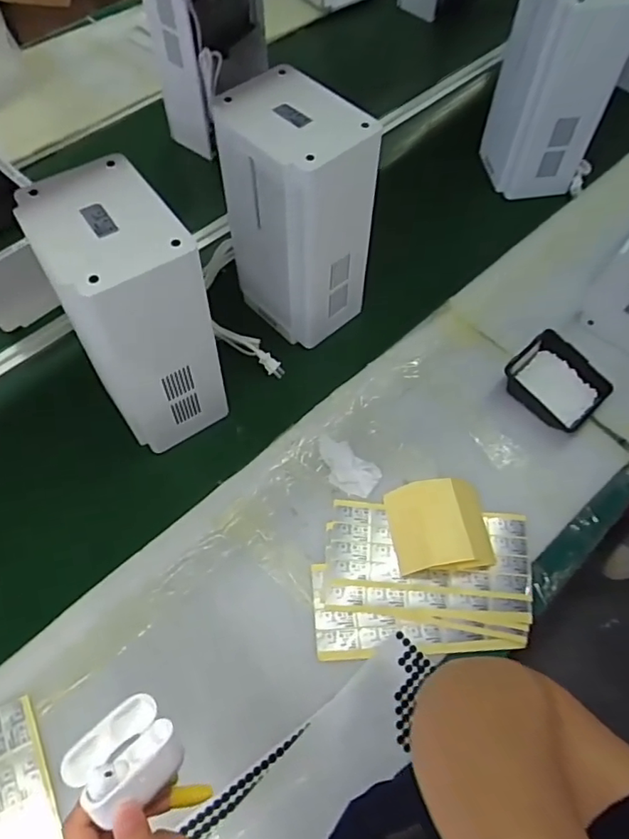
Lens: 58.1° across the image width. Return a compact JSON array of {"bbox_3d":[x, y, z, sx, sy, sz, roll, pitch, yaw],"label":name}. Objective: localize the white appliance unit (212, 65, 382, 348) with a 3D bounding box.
[{"bbox_3d":[-0.028,-0.299,0.862,0.153,0.340,0.195,-38,68,-20],"label":"white appliance unit"}]

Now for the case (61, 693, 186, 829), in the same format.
[{"bbox_3d":[-0.112,0.199,0.334,0.056,0.024,0.050,-38,68,-20],"label":"case"}]

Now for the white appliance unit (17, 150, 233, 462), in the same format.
[{"bbox_3d":[-0.238,-0.130,0.760,0.146,0.341,0.180,-30,64,-18],"label":"white appliance unit"}]

